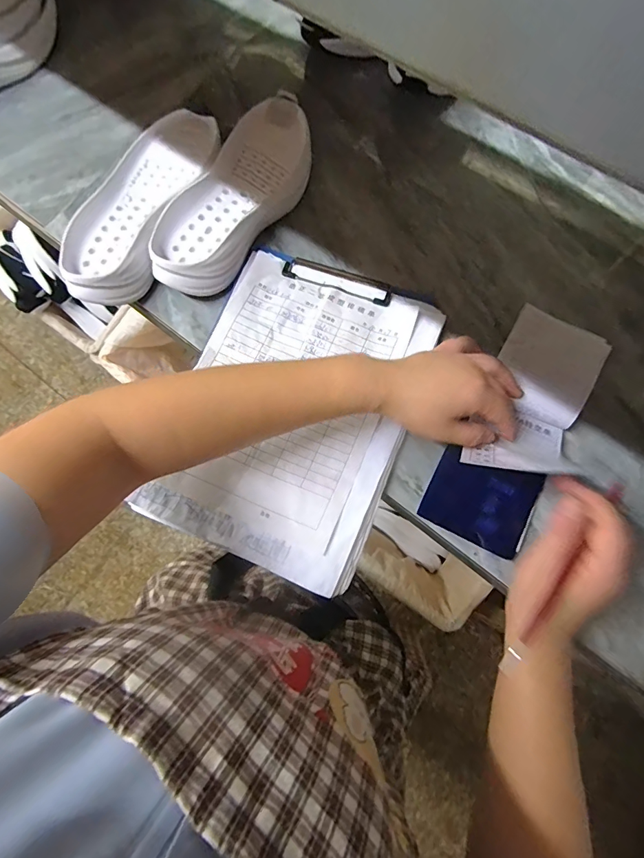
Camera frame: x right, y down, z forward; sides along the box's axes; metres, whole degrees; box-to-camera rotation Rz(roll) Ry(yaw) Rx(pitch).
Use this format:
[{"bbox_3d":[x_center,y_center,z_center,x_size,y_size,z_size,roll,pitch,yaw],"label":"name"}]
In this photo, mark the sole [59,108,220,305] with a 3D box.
[{"bbox_3d":[-0.203,-0.247,0.468,0.102,0.047,0.252,20,75,7],"label":"sole"}]

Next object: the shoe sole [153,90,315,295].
[{"bbox_3d":[-0.090,-0.258,0.464,0.103,0.039,0.256,28,76,9],"label":"shoe sole"}]

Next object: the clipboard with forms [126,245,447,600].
[{"bbox_3d":[-0.024,-0.029,0.410,0.214,0.013,0.307,21,75,7],"label":"clipboard with forms"}]

